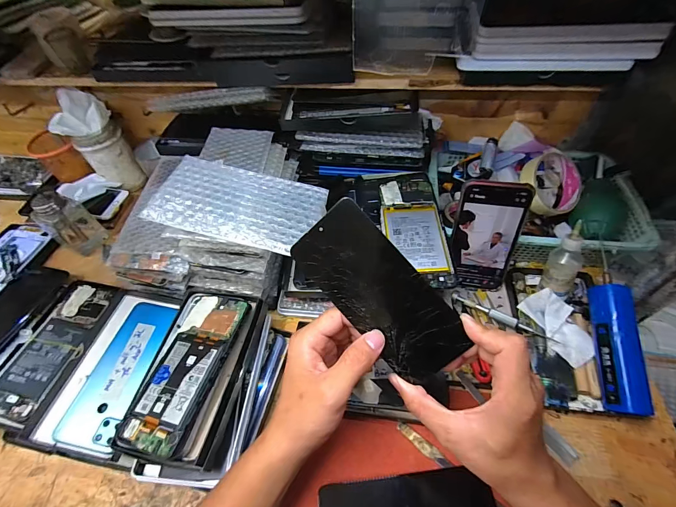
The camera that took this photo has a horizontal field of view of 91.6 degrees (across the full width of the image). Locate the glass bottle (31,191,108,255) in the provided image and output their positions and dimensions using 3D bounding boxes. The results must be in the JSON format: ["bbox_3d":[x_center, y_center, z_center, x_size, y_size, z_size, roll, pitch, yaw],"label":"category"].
[{"bbox_3d":[-0.419,-0.048,0.514,0.047,0.109,0.061,30,60,24],"label":"glass bottle"}]

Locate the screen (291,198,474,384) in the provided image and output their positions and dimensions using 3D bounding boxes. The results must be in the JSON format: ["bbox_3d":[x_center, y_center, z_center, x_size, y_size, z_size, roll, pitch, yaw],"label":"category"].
[{"bbox_3d":[0.036,0.034,0.280,0.072,0.004,0.158,-43,89,12],"label":"screen"}]

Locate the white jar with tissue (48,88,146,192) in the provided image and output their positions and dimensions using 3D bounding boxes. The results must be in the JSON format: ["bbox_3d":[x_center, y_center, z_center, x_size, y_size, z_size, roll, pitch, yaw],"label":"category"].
[{"bbox_3d":[-0.402,-0.185,0.557,0.076,0.153,0.071,-2,52,2],"label":"white jar with tissue"}]

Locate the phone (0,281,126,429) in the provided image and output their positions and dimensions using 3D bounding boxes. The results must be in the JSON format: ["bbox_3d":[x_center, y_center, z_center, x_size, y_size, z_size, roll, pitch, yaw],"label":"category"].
[{"bbox_3d":[-0.348,0.112,0.403,0.091,0.014,0.173,7,52,6],"label":"phone"}]

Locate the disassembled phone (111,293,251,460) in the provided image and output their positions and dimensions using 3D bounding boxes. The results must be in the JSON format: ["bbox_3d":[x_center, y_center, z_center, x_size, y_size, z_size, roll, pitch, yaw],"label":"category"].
[{"bbox_3d":[-0.159,0.117,0.344,0.083,0.010,0.164,3,51,19],"label":"disassembled phone"}]

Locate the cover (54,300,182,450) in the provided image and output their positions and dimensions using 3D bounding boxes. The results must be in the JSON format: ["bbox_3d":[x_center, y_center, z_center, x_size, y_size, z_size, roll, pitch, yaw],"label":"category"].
[{"bbox_3d":[-0.253,0.133,0.384,0.066,0.008,0.164,7,52,2],"label":"cover"}]

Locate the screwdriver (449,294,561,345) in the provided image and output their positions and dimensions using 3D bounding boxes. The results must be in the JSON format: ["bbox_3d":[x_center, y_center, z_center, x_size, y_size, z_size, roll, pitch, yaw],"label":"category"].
[{"bbox_3d":[0.204,0.079,0.407,0.126,0.010,0.014,22,57,19],"label":"screwdriver"}]

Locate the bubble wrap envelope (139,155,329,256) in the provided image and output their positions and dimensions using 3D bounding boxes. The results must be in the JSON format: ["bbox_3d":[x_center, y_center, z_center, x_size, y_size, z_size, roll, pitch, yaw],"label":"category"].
[{"bbox_3d":[-0.102,-0.054,0.351,0.168,0.006,0.098,14,55,0],"label":"bubble wrap envelope"}]

